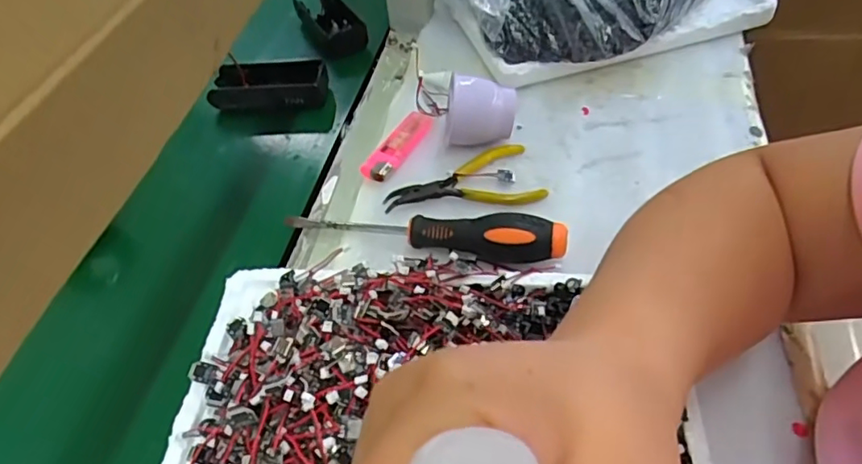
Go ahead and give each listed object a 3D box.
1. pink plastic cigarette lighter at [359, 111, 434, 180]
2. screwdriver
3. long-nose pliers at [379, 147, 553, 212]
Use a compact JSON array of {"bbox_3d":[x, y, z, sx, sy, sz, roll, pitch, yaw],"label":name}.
[{"bbox_3d":[-0.025,-0.069,0.459,0.022,0.017,0.078,26,56,25],"label":"pink plastic cigarette lighter"},{"bbox_3d":[-0.007,-0.006,0.390,0.192,0.028,0.027,8,50,12],"label":"screwdriver"},{"bbox_3d":[0.023,-0.041,0.434,0.117,0.009,0.059,-7,49,-1],"label":"long-nose pliers"}]

